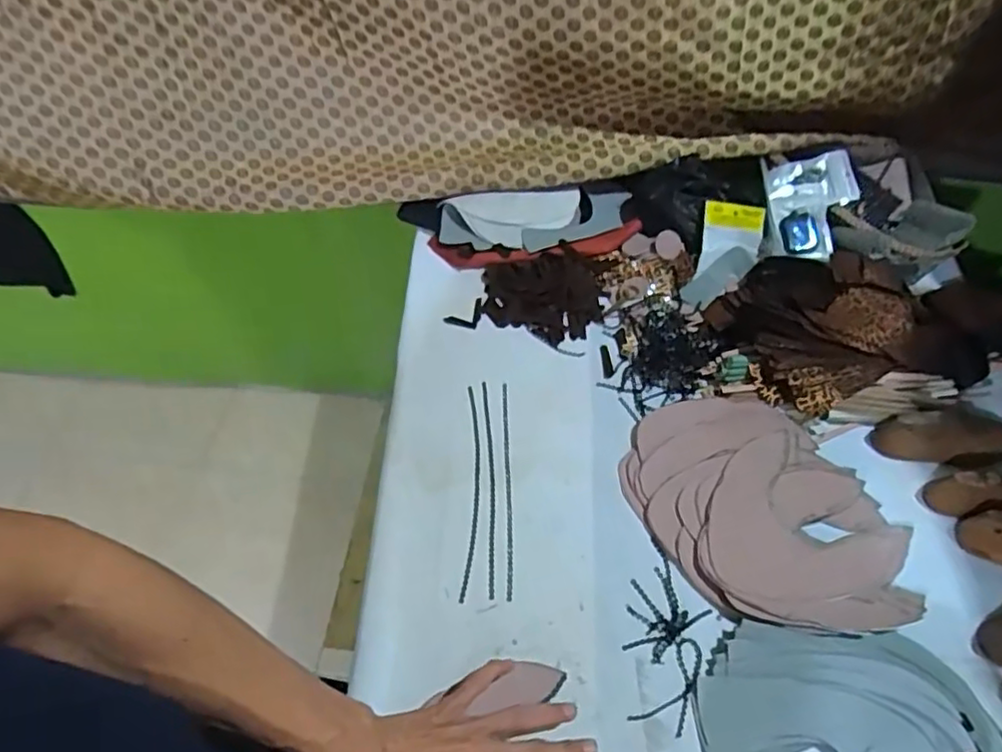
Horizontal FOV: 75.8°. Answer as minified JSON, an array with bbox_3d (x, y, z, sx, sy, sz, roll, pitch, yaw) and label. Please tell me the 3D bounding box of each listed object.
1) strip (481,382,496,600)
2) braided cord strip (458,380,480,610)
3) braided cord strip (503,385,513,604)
[{"bbox_3d":[-0.011,0.110,0.673,0.010,0.005,0.239,-4,57,1],"label":"strip"},{"bbox_3d":[-0.030,0.114,0.669,0.015,0.007,0.235,-1,57,3],"label":"braided cord strip"},{"bbox_3d":[0.007,0.112,0.670,0.007,0.007,0.237,-2,57,2],"label":"braided cord strip"}]

